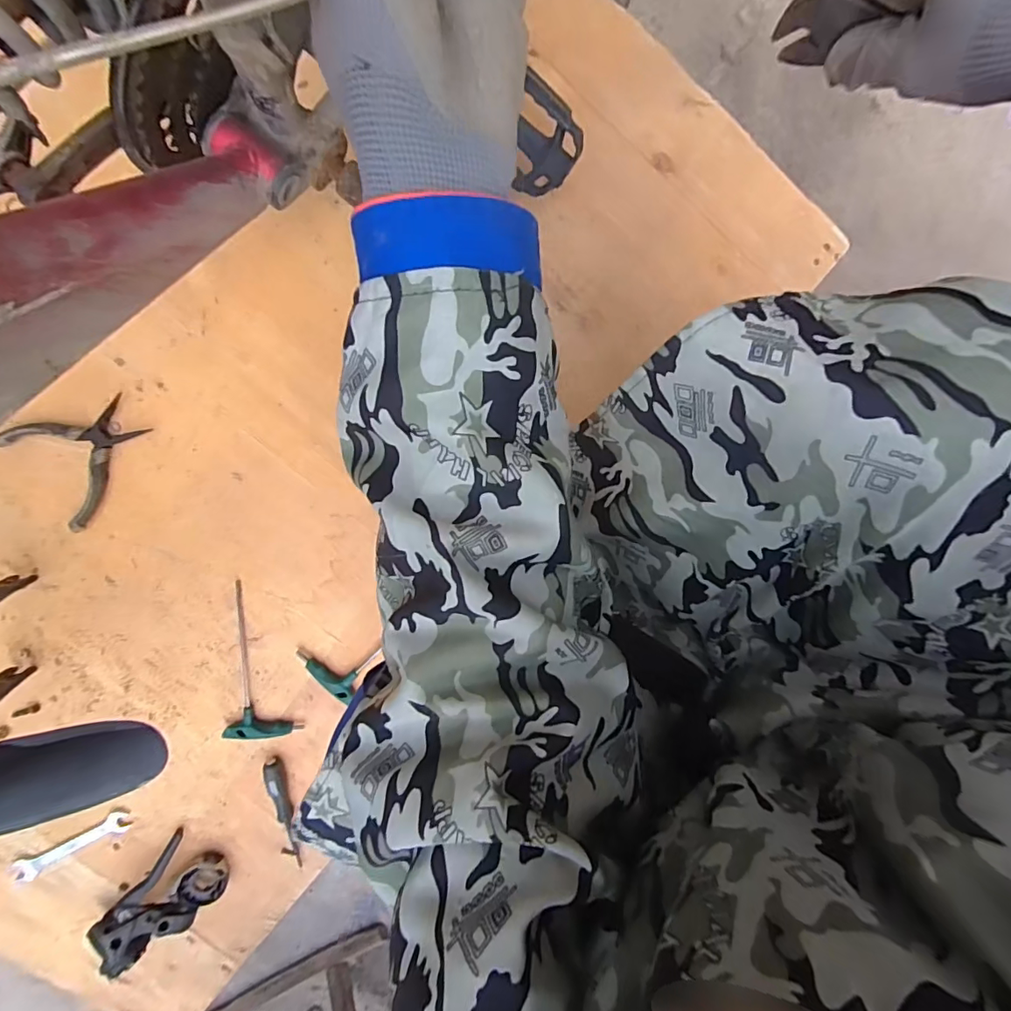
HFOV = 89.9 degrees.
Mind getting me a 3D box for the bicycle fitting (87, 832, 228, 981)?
[{"bbox_3d":[-0.407,0.474,0.593,0.086,0.062,0.139,40,95,-3],"label":"bicycle fitting"}]

